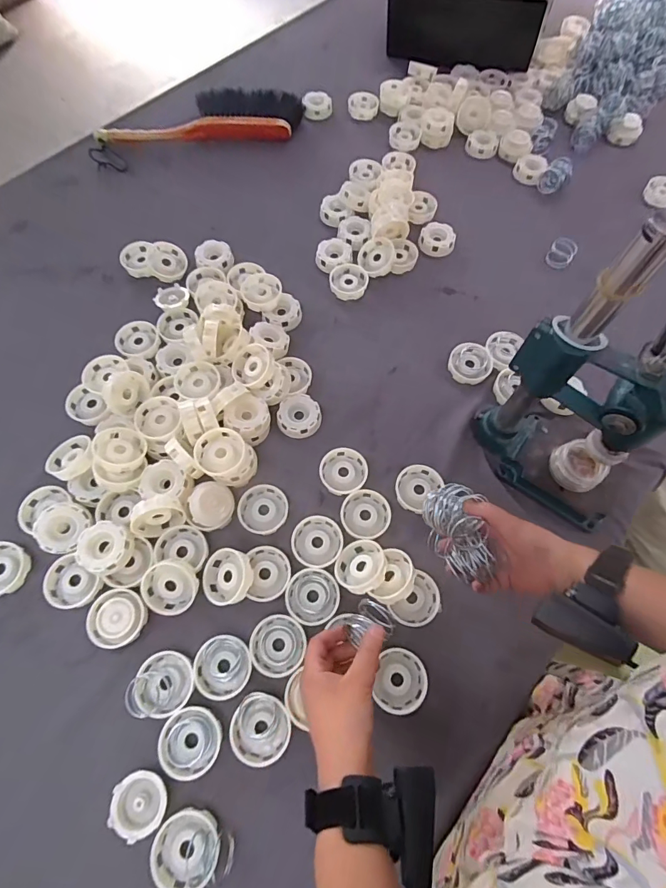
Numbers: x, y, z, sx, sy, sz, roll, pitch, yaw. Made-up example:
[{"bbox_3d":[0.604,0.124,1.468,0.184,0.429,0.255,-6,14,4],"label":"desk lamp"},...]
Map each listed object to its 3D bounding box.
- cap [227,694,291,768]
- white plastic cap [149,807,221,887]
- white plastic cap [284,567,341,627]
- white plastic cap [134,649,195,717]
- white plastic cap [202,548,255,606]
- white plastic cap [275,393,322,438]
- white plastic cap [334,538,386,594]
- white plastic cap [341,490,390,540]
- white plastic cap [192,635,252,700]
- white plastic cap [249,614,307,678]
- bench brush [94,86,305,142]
[{"bbox_3d":[-0.084,0.330,0.493,0.067,0.021,0.066,-1,68,3],"label":"cap"},{"bbox_3d":[-0.160,0.438,0.455,0.075,0.018,0.067,-40,72,-12],"label":"white plastic cap"},{"bbox_3d":[-0.026,0.195,0.547,0.066,0.019,0.065,-1,68,3],"label":"white plastic cap"},{"bbox_3d":[-0.198,0.282,0.504,0.064,0.024,0.064,-1,68,3],"label":"white plastic cap"},{"bbox_3d":[-0.134,0.169,0.545,0.066,0.019,0.066,-8,70,21],"label":"white plastic cap"},{"bbox_3d":[-0.051,-0.042,0.640,0.065,0.015,0.063,-1,68,3],"label":"white plastic cap"},{"bbox_3d":[0.037,0.156,0.547,0.068,0.022,0.065,-20,32,13],"label":"white plastic cap"},{"bbox_3d":[0.045,0.097,0.587,0.065,0.016,0.067,-1,68,3],"label":"white plastic cap"},{"bbox_3d":[-0.135,0.269,0.515,0.070,0.019,0.067,-1,68,3],"label":"white plastic cap"},{"bbox_3d":[-0.069,0.247,0.526,0.067,0.014,0.066,-1,68,3],"label":"white plastic cap"},{"bbox_3d":[-0.276,-0.685,0.903,0.424,0.054,0.113,-3,69,-3],"label":"bench brush"}]

